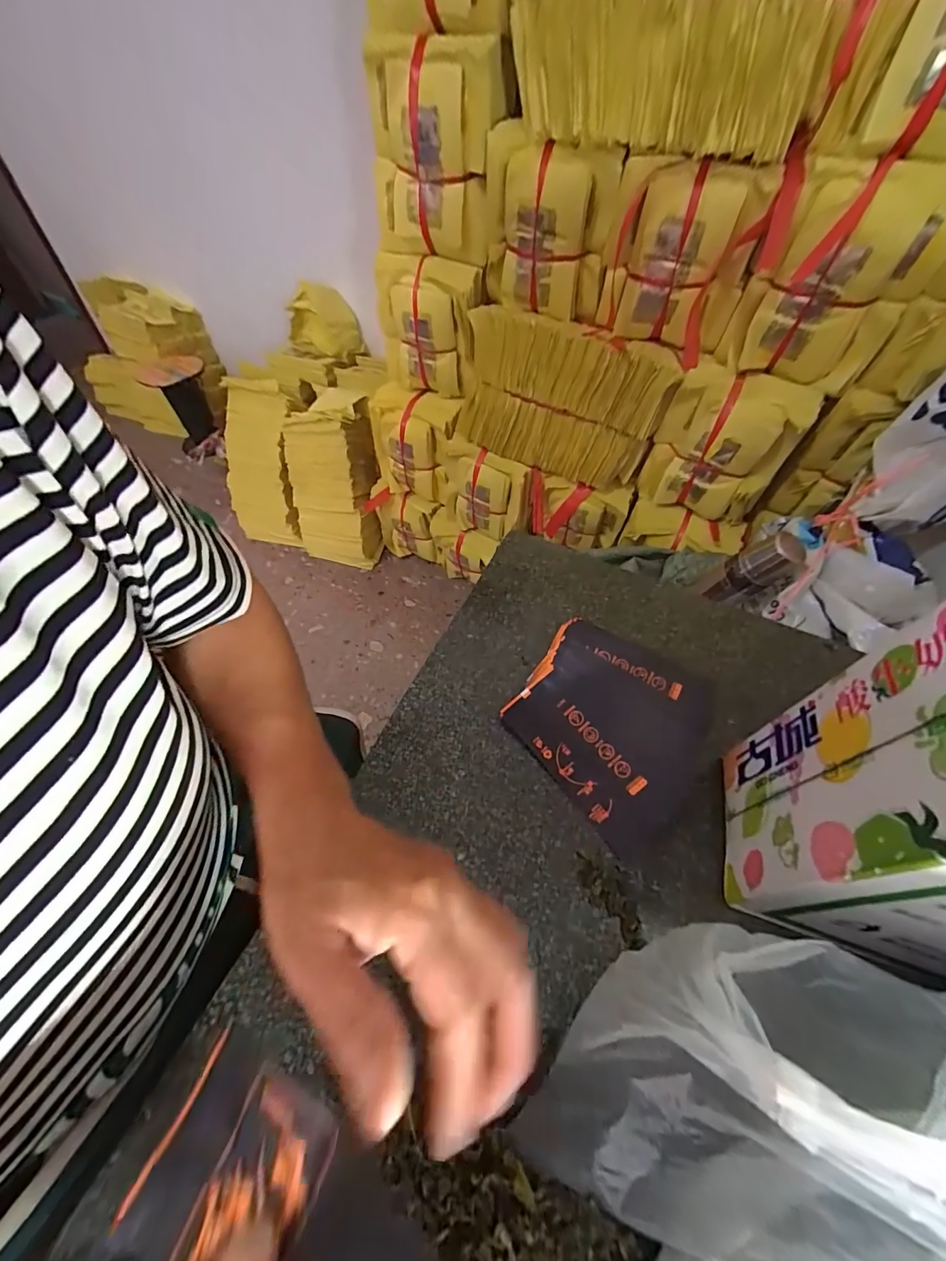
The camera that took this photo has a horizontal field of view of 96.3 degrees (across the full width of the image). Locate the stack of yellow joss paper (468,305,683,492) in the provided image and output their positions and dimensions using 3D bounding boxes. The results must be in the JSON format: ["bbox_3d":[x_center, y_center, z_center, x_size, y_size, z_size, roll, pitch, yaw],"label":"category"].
[{"bbox_3d":[0.172,-0.478,0.887,0.428,0.252,0.093,25,56,13],"label":"stack of yellow joss paper"}]

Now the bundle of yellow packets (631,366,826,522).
[{"bbox_3d":[0.457,-0.334,0.798,0.209,0.248,0.102,10,54,3],"label":"bundle of yellow packets"}]

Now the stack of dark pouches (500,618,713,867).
[{"bbox_3d":[0.109,0.066,0.329,0.138,0.031,0.158,31,58,17],"label":"stack of dark pouches"}]

